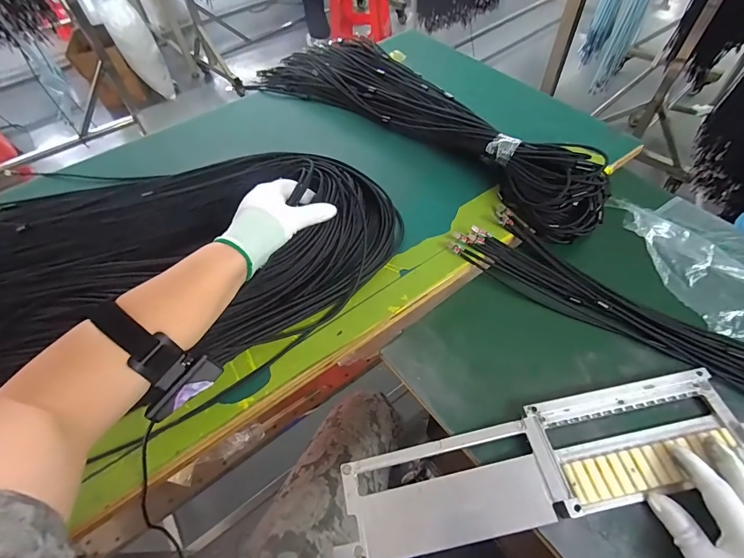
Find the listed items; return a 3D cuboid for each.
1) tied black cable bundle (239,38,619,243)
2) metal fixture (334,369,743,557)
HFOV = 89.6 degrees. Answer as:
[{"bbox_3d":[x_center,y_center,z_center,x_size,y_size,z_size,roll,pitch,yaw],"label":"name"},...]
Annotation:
[{"bbox_3d":[0.074,-0.319,0.667,0.729,0.087,0.217,36,64,25],"label":"tied black cable bundle"},{"bbox_3d":[0.160,0.178,0.364,0.396,0.021,0.096,-16,55,-3],"label":"metal fixture"}]

